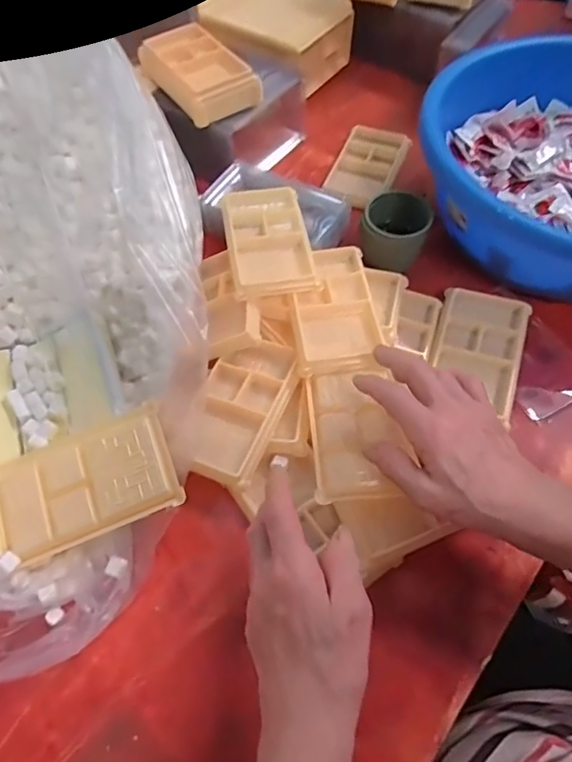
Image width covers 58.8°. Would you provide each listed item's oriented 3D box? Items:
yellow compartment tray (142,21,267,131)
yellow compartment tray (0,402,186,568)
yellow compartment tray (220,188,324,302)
[{"bbox_3d":[-0.095,-0.342,0.562,0.080,0.031,0.137,-33,64,-16],"label":"yellow compartment tray"},{"bbox_3d":[-0.150,0.077,0.373,0.137,0.008,0.078,-22,74,0],"label":"yellow compartment tray"},{"bbox_3d":[-0.017,-0.136,0.493,0.076,0.017,0.127,-9,60,-4],"label":"yellow compartment tray"}]

